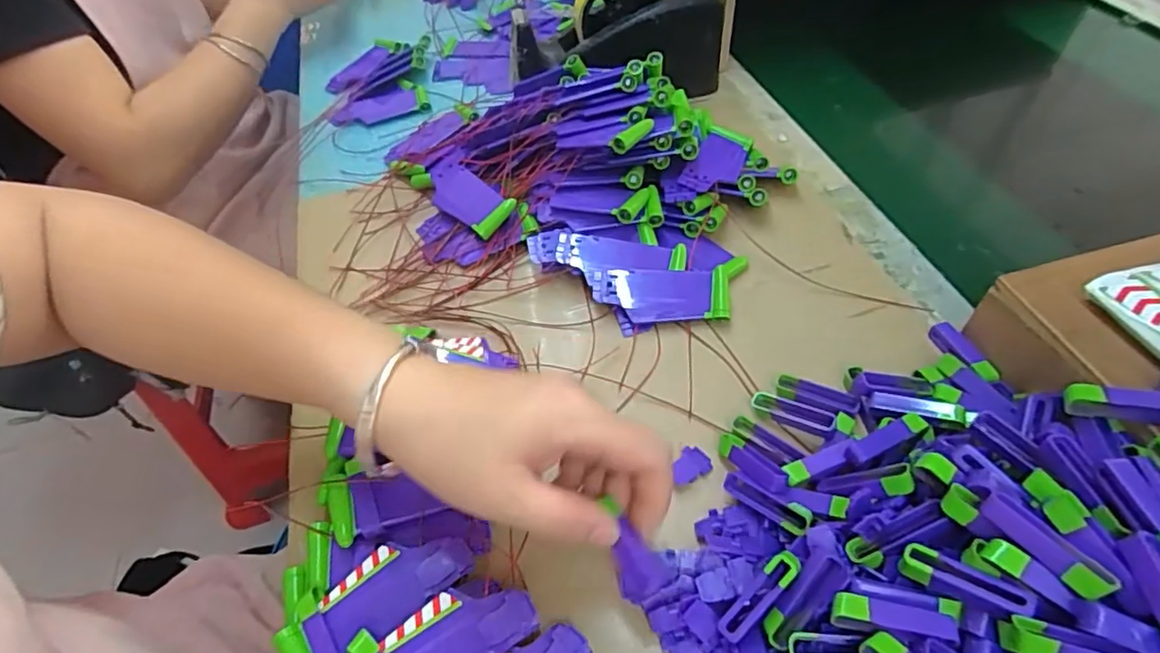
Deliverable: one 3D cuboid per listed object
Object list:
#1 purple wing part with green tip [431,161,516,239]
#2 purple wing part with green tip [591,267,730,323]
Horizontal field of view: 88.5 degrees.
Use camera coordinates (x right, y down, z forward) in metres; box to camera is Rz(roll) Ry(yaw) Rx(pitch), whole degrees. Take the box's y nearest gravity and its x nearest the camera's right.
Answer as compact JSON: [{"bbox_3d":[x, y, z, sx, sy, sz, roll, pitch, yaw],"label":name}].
[{"bbox_3d":[-0.092,-0.103,0.469,0.091,0.006,0.036,36,84,31],"label":"purple wing part with green tip"},{"bbox_3d":[0.054,-0.021,0.401,0.090,0.007,0.036,0,76,6],"label":"purple wing part with green tip"}]

